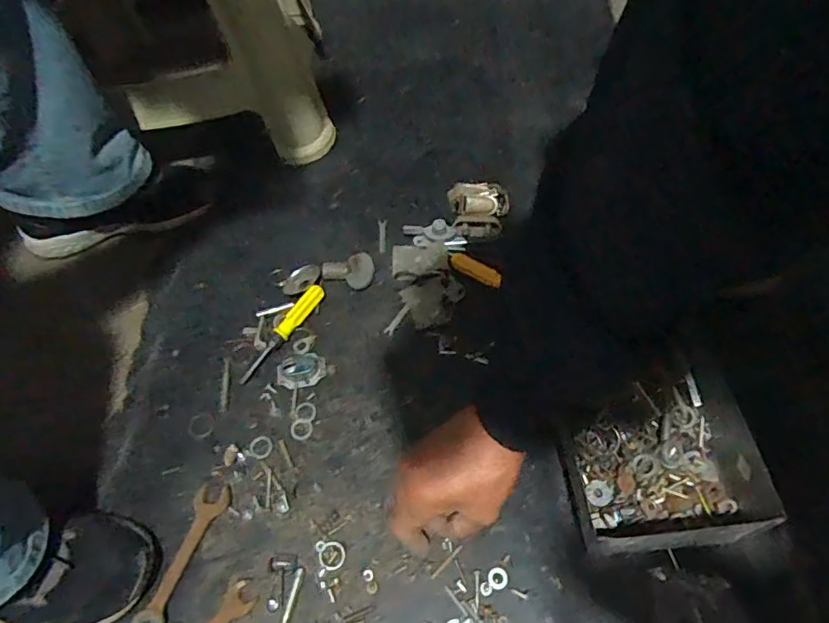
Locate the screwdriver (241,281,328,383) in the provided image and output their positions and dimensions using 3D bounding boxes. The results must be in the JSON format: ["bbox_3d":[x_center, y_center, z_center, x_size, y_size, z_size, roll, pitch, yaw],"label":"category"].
[{"bbox_3d":[-0.143,0.021,0.587,0.020,0.014,0.130,29,64,21],"label":"screwdriver"}]

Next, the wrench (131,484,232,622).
[{"bbox_3d":[-0.202,0.215,0.475,0.031,0.004,0.127,12,59,12],"label":"wrench"}]

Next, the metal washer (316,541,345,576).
[{"bbox_3d":[-0.072,0.211,0.472,0.024,0.004,0.027,-14,57,-4],"label":"metal washer"}]

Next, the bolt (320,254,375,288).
[{"bbox_3d":[-0.077,-0.044,0.631,0.058,0.018,0.046,-8,57,-1],"label":"bolt"}]

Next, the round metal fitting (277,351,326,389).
[{"bbox_3d":[-0.118,0.061,0.569,0.048,0.006,0.036,-16,59,-12],"label":"round metal fitting"}]

